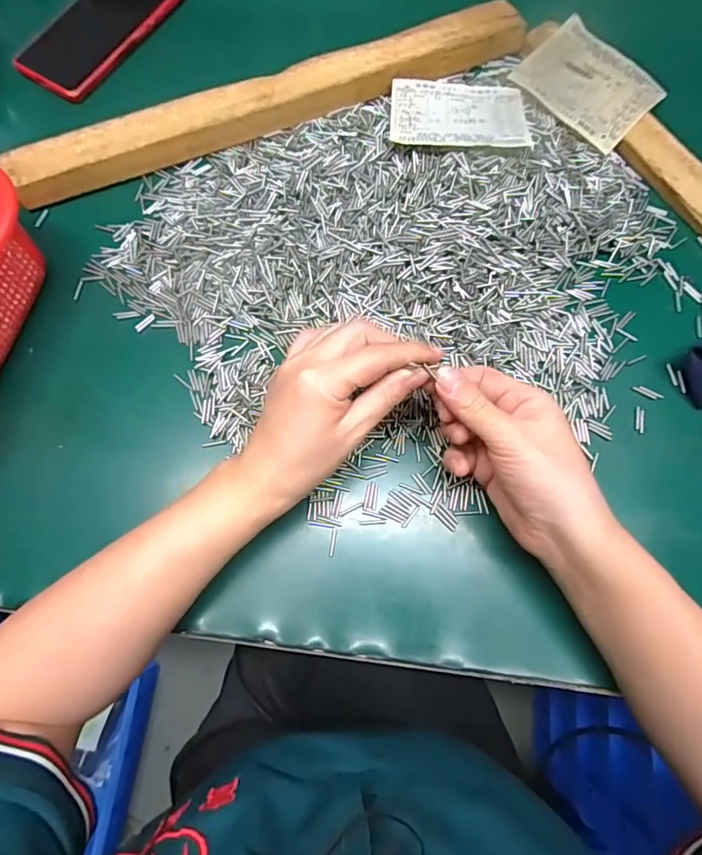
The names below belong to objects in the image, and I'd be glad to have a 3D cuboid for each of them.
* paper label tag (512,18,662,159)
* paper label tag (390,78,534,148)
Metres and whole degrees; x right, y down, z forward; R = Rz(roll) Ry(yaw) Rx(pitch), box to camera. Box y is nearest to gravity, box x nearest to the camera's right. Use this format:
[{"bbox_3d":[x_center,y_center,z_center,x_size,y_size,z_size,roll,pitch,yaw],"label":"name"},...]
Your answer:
[{"bbox_3d":[0.203,-0.295,0.406,0.081,0.006,0.110,-42,78,-6],"label":"paper label tag"},{"bbox_3d":[0.088,-0.257,0.385,0.108,0.021,0.080,4,77,0],"label":"paper label tag"}]

